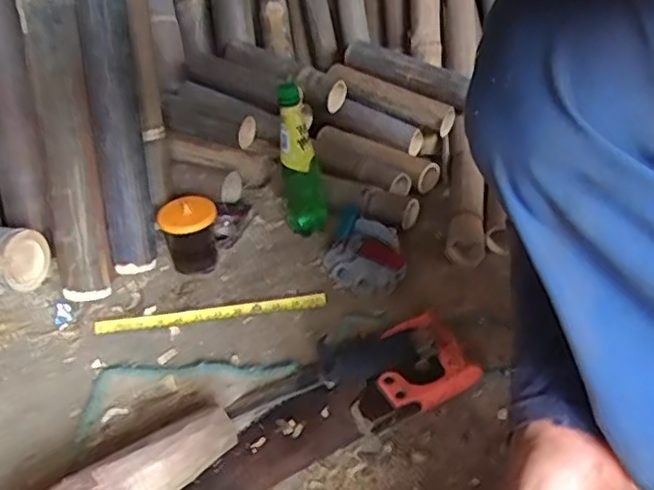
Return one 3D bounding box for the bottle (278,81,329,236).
[{"bbox_3d":[-0.039,-0.119,0.939,0.056,0.223,0.075,-6,34,1],"label":"bottle"}]

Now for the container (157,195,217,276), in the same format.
[{"bbox_3d":[-0.188,-0.013,0.914,0.077,0.100,0.068,-15,35,-12],"label":"container"}]

